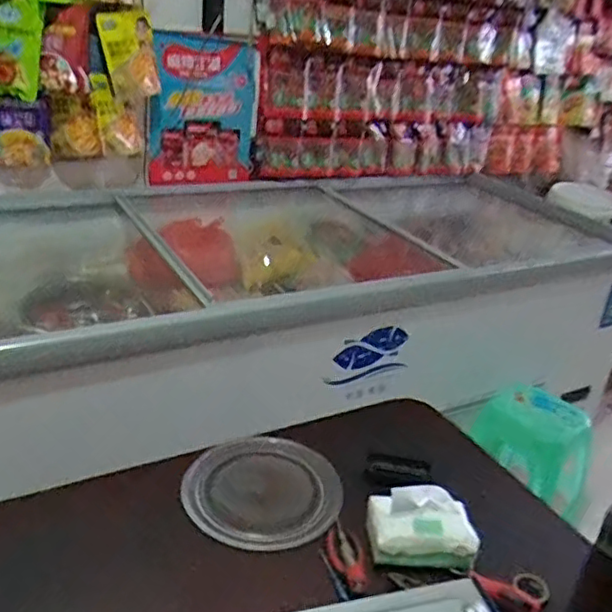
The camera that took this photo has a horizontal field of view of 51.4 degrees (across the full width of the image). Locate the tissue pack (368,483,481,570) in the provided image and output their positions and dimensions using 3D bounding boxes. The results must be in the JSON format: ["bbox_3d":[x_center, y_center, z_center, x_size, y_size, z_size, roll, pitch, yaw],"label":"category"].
[{"bbox_3d":[0.166,0.307,0.900,0.148,0.078,0.088,6,26,0],"label":"tissue pack"}]

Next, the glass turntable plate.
[{"bbox_3d":[-0.061,0.285,1.007,0.230,0.020,0.219,8,32,-5],"label":"glass turntable plate"}]

